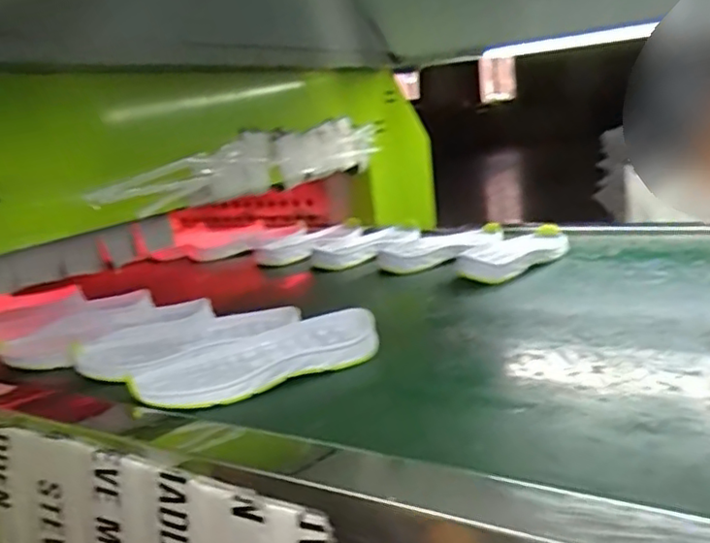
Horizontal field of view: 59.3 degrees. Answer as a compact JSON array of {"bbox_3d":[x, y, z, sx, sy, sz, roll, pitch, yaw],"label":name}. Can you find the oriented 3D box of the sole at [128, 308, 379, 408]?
[{"bbox_3d":[-0.082,0.073,0.527,0.202,0.035,0.091,-7,15,-10],"label":"sole"}]

